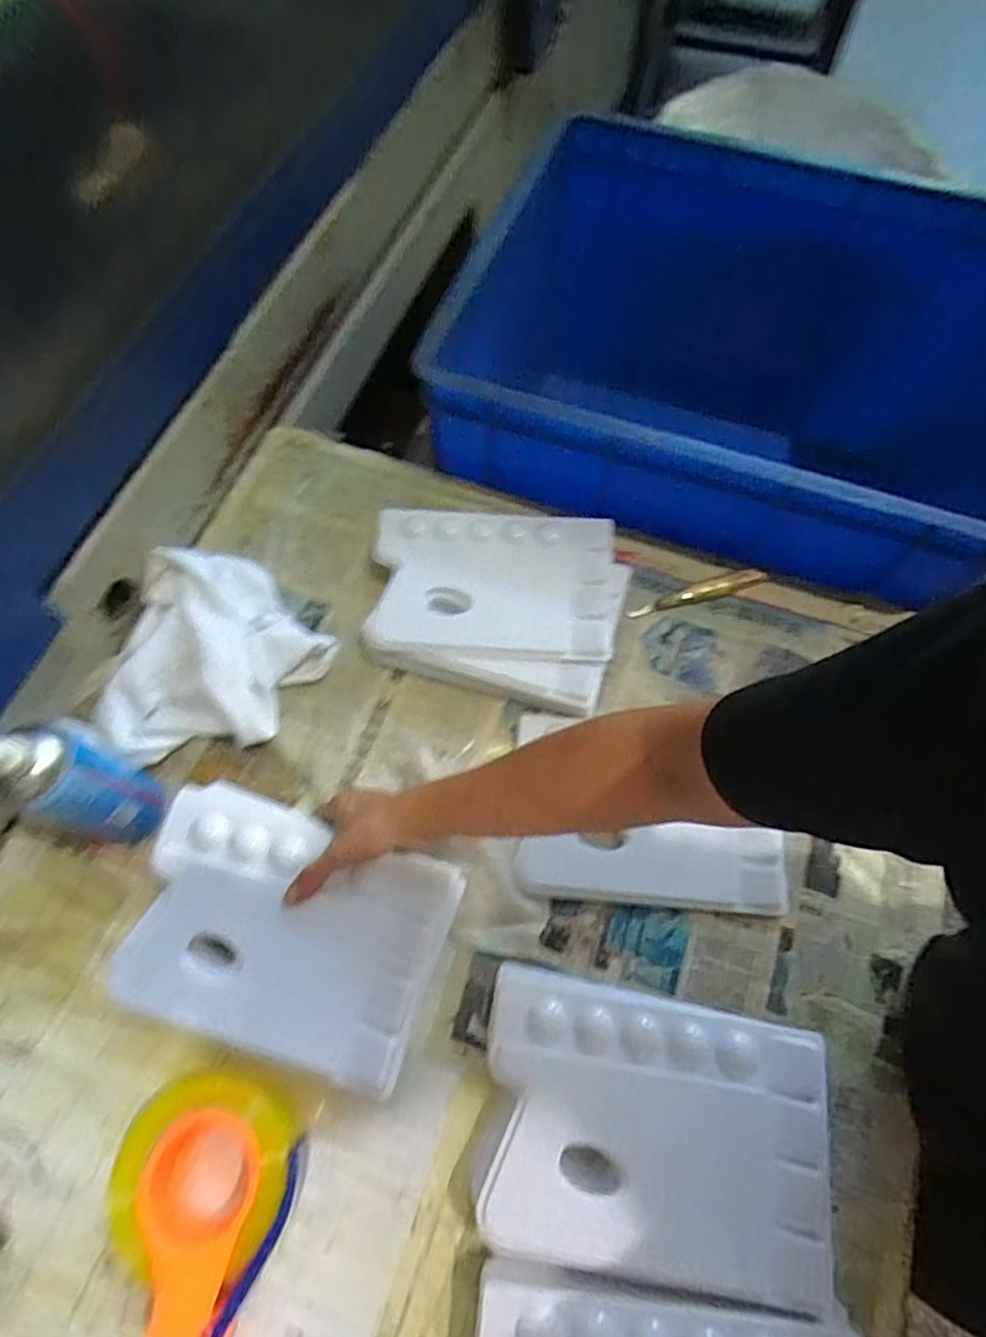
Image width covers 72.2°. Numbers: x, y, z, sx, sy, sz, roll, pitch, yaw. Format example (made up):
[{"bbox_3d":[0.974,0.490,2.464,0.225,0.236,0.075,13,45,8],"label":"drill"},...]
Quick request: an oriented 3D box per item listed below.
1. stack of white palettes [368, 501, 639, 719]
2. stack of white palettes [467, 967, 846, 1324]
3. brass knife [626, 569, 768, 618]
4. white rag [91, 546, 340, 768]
[{"bbox_3d":[0.001,-0.076,0.687,0.250,0.045,0.199,15,68,6],"label":"stack of white palettes"},{"bbox_3d":[0.111,0.333,0.498,0.241,0.061,0.178,9,67,4],"label":"stack of white palettes"},{"bbox_3d":[0.213,-0.079,0.706,0.150,0.011,0.021,-15,68,-7],"label":"brass knife"},{"bbox_3d":[-0.284,-0.011,0.652,0.208,0.049,0.207,39,72,15],"label":"white rag"}]

